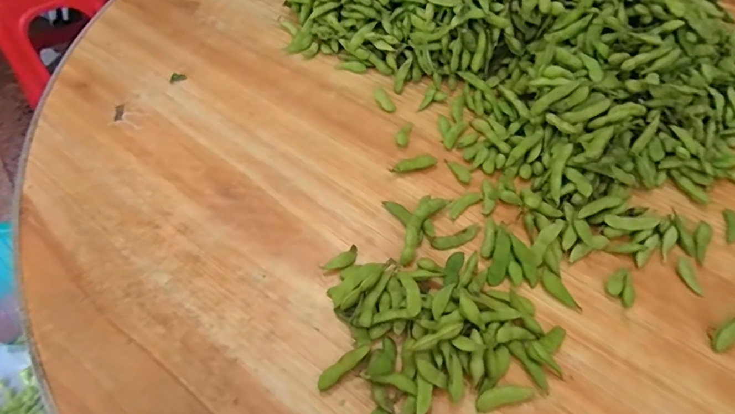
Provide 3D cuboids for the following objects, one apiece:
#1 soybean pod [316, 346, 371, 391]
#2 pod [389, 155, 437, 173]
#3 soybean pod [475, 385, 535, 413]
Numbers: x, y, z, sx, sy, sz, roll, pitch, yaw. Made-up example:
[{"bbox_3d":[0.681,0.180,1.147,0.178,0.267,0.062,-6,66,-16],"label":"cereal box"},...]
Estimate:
[{"bbox_3d":[-0.018,0.115,0.314,0.043,0.013,0.011,-33,62,-21],"label":"soybean pod"},{"bbox_3d":[0.045,-0.040,0.425,0.045,0.011,0.013,-17,57,-12],"label":"pod"},{"bbox_3d":[0.095,0.133,0.304,0.042,0.008,0.012,-10,56,-8],"label":"soybean pod"}]

